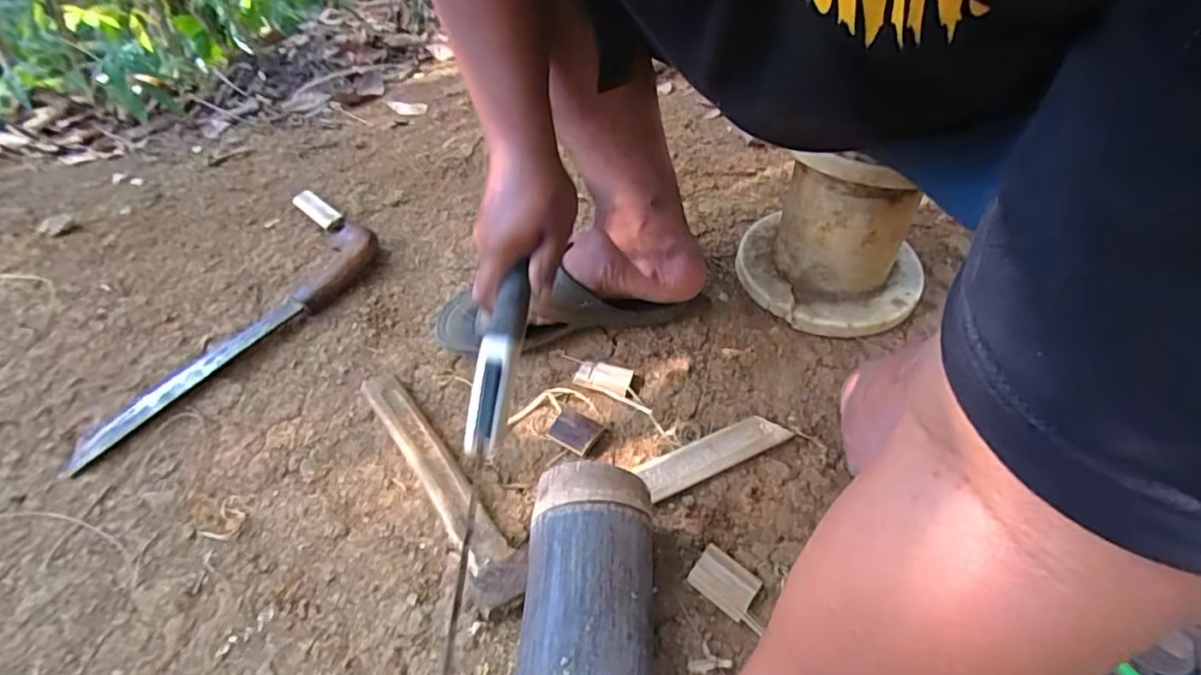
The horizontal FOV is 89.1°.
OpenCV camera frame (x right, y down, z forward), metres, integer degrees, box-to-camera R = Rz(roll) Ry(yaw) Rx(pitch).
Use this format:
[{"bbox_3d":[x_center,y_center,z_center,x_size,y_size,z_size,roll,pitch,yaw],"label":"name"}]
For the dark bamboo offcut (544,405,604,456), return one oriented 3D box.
[{"bbox_3d":[-0.027,0.088,0.579,0.046,0.012,0.036,27,55,26],"label":"dark bamboo offcut"}]

